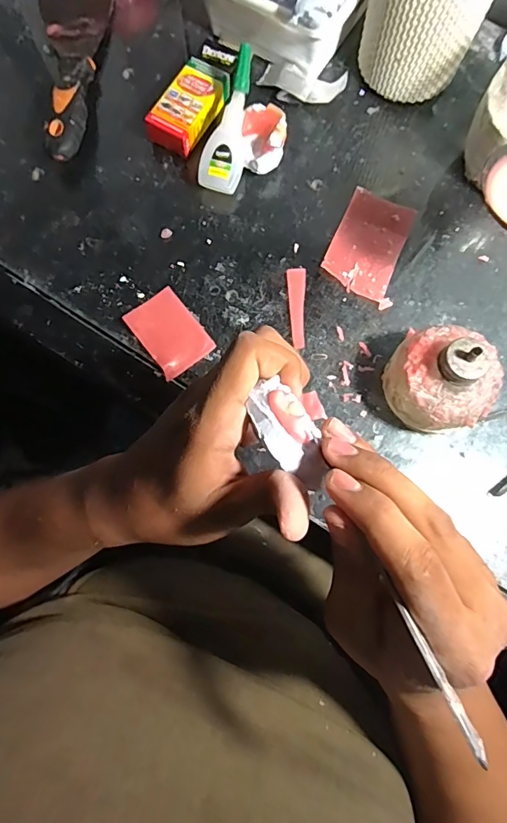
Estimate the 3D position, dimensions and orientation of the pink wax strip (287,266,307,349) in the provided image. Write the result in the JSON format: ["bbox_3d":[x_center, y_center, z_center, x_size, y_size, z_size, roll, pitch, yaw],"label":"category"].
[{"bbox_3d":[0.036,-0.085,0.376,0.015,0.004,0.068,2,78,0],"label":"pink wax strip"}]

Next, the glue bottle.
[{"bbox_3d":[-0.017,-0.236,0.379,0.034,0.016,0.104,18,103,4],"label":"glue bottle"}]

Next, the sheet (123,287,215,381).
[{"bbox_3d":[-0.068,-0.063,0.372,0.046,0.005,0.067,-36,81,-7],"label":"sheet"}]

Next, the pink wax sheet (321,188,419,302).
[{"bbox_3d":[0.097,-0.141,0.391,0.056,0.004,0.088,23,80,5],"label":"pink wax sheet"}]

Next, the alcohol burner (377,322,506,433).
[{"bbox_3d":[0.134,-0.023,0.328,0.071,0.073,0.068,0,78,0],"label":"alcohol burner"}]

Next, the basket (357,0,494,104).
[{"bbox_3d":[0.143,-0.332,0.372,0.094,0.123,0.092,21,79,4],"label":"basket"}]

